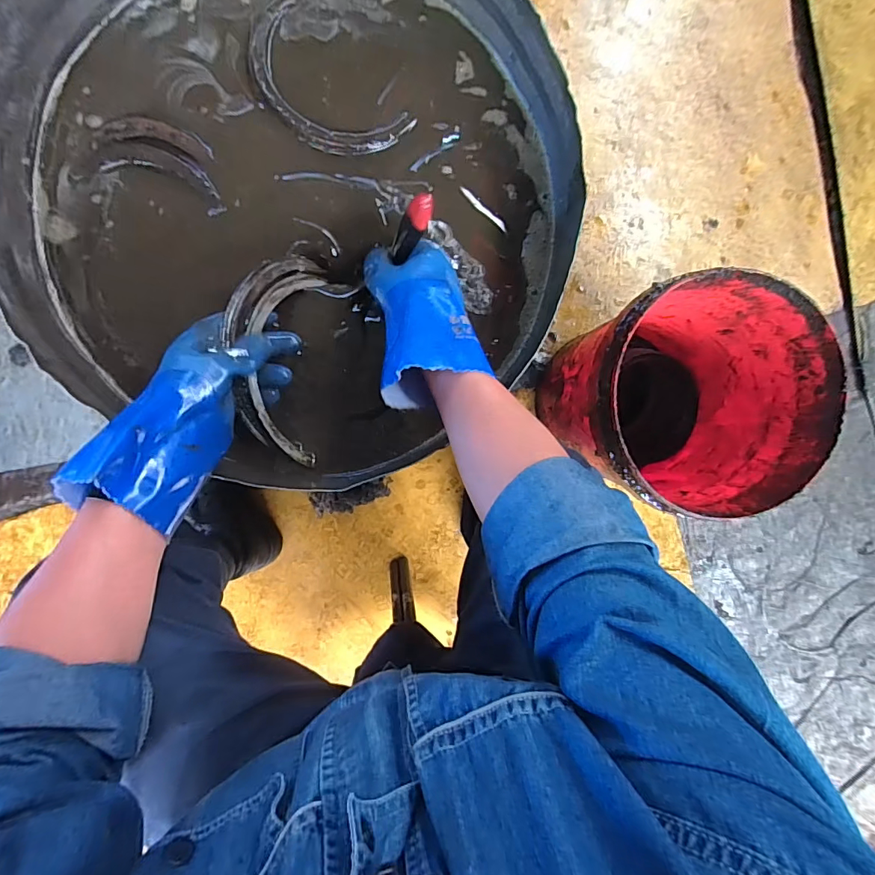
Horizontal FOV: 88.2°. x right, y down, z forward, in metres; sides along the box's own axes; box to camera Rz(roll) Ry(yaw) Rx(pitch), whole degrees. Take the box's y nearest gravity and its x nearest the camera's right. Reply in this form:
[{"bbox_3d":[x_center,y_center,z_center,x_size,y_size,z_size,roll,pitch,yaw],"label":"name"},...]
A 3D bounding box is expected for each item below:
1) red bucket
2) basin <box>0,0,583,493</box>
[{"bbox_3d":[0.326,-0.053,0.664,0.284,0.282,0.283,0,91,-5],"label":"red bucket"},{"bbox_3d":[-0.138,-0.259,0.476,0.549,0.133,0.559,0,88,-5],"label":"basin"}]

